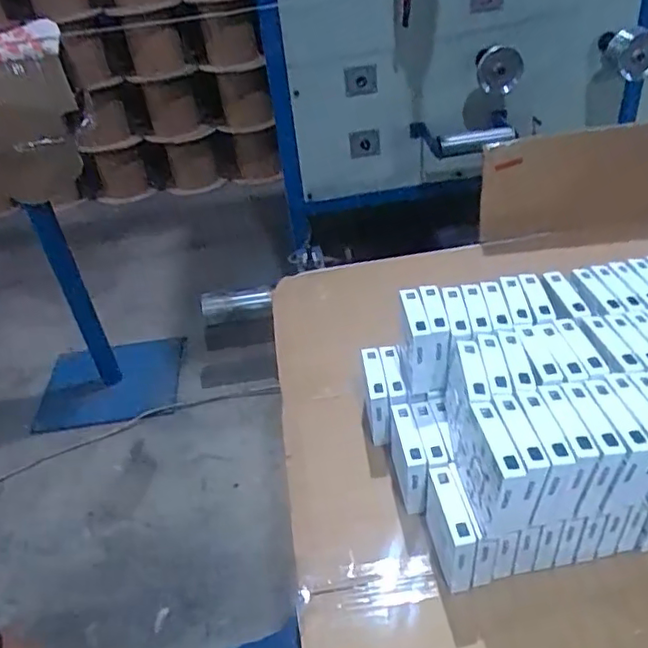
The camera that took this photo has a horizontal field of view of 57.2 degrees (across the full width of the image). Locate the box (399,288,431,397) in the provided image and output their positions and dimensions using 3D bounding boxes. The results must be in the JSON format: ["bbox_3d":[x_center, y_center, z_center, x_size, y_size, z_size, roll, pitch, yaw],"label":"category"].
[{"bbox_3d":[0.105,0.022,0.683,0.024,0.097,0.078,-4,38,4],"label":"box"}]

